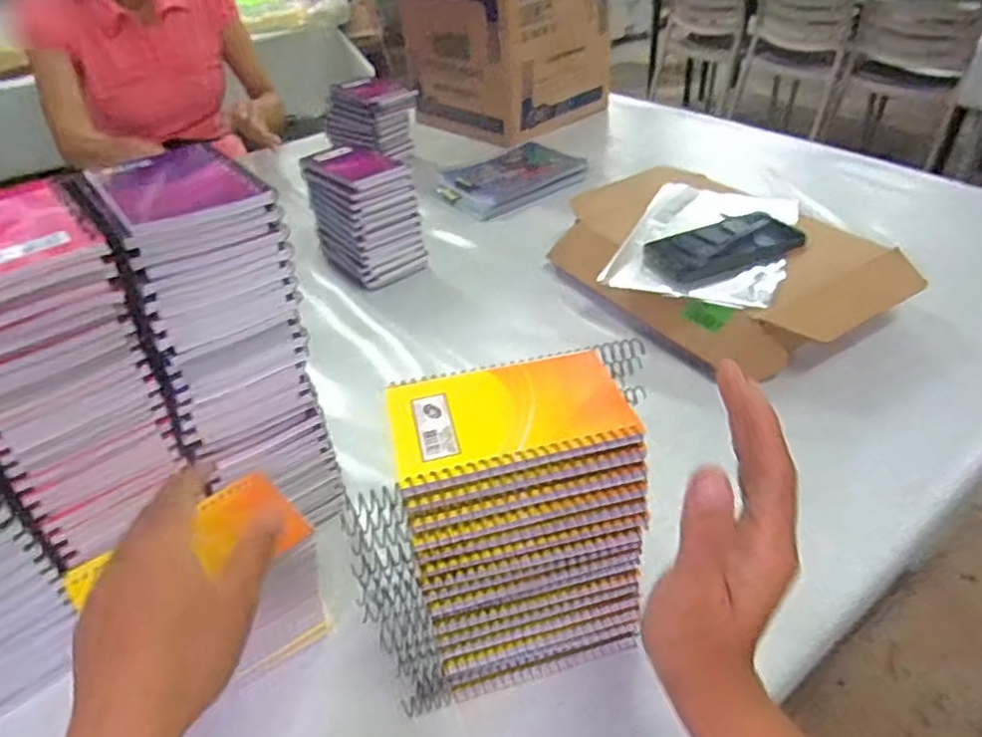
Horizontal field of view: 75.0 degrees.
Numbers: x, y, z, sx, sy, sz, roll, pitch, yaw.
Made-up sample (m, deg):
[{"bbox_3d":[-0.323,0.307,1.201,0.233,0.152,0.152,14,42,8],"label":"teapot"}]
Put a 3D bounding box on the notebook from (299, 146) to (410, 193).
[{"bbox_3d":[-0.174,-0.256,0.806,0.087,0.013,0.129,-32,47,-30],"label":"notebook"}]

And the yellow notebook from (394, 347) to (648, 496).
[{"bbox_3d":[0.009,0.023,0.356,0.126,0.007,0.086,-11,40,-9],"label":"yellow notebook"}]

